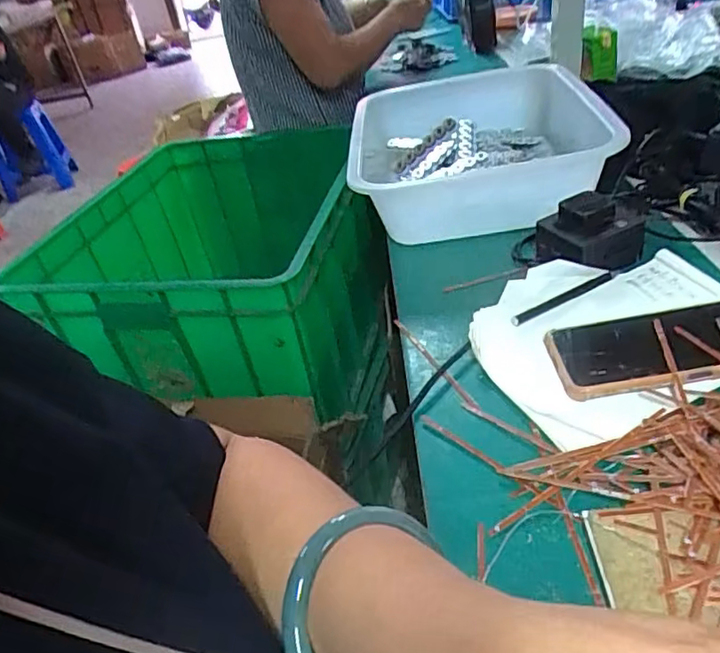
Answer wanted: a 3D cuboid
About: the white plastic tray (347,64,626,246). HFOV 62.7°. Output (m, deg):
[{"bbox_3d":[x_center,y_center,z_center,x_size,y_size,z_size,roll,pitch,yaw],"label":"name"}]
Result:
[{"bbox_3d":[0.136,-0.224,0.754,0.278,0.103,0.352,-5,35,9],"label":"white plastic tray"}]

